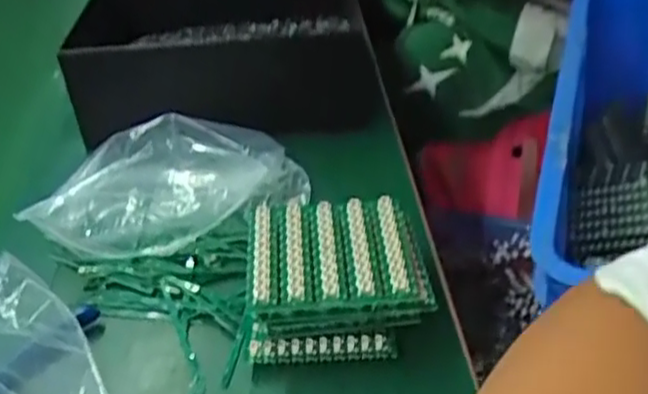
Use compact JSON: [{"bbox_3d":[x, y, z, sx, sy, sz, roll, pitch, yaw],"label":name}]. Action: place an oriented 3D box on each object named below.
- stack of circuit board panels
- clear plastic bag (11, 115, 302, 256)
[{"bbox_3d":[0.009,0.043,0.403,0.097,0.047,0.086,-6,37,0],"label":"stack of circuit board panels"},{"bbox_3d":[-0.098,-0.005,0.469,0.180,0.058,0.077,-15,38,-12],"label":"clear plastic bag"}]

